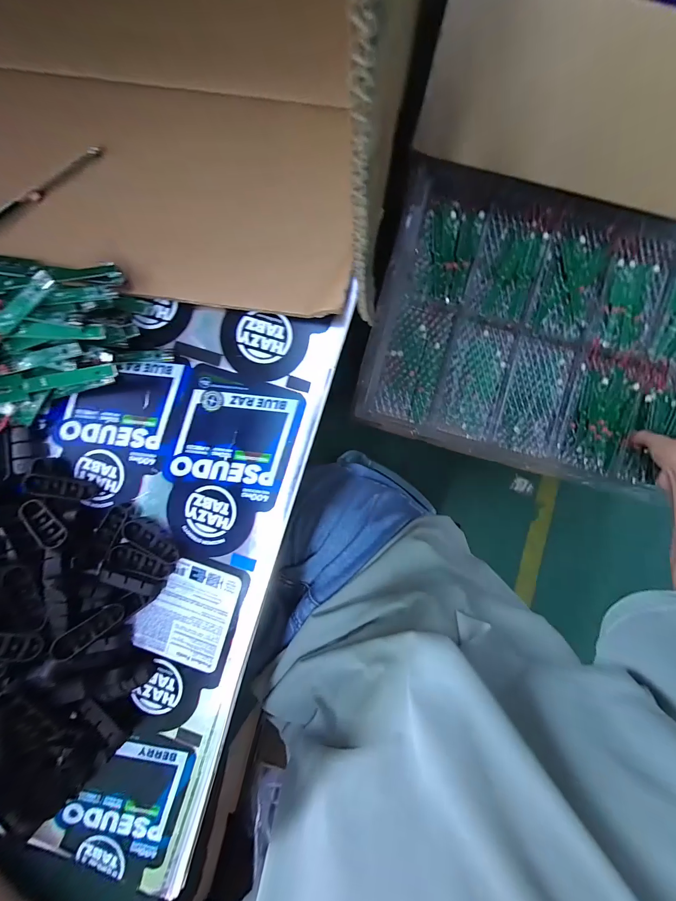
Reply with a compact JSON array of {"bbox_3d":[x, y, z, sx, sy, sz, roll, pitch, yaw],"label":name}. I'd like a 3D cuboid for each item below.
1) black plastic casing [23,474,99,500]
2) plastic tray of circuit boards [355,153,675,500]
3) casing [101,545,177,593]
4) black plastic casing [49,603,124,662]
[{"bbox_3d":[-0.216,0.029,0.264,0.048,0.007,0.015,11,90,-15],"label":"black plastic casing"},{"bbox_3d":[0.347,-0.186,0.544,0.560,0.052,0.420,13,90,2],"label":"plastic tray of circuit boards"},{"bbox_3d":[-0.156,0.094,0.263,0.048,0.012,0.027,19,90,2],"label":"casing"},{"bbox_3d":[-0.187,0.135,0.255,0.050,0.007,0.016,-35,88,-24],"label":"black plastic casing"}]

